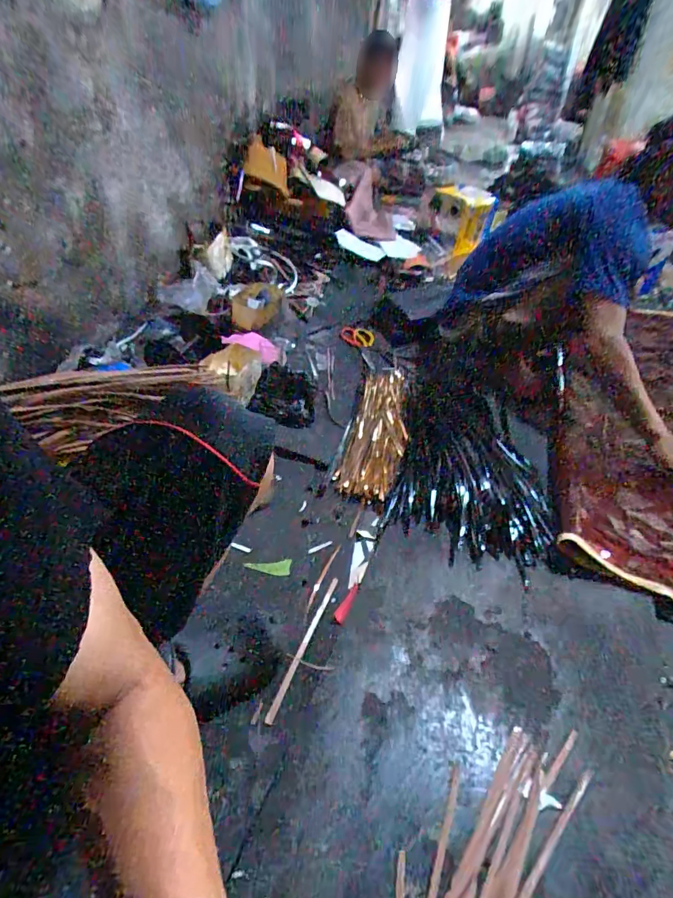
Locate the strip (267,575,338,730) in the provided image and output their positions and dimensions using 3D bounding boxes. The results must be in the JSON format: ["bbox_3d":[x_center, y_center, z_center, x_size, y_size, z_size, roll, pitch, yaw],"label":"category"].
[{"bbox_3d":[-0.044,0.278,0.640,0.009,0.004,0.231,17,44,15],"label":"strip"}]

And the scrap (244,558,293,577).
[{"bbox_3d":[-0.111,0.196,0.720,0.074,0.010,0.028,-4,43,-9],"label":"scrap"}]

